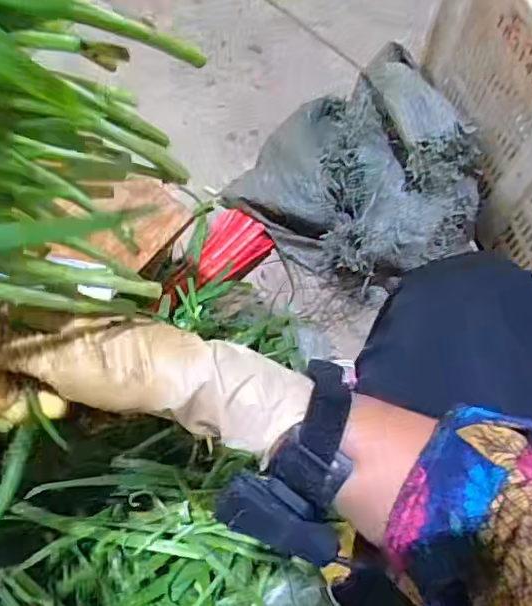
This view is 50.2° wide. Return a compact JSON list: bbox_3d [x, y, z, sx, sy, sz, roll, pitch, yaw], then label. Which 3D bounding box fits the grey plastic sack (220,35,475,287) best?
[{"bbox_3d":[0.159,-0.199,0.816,0.344,0.158,0.312,31,73,9],"label":"grey plastic sack"}]

